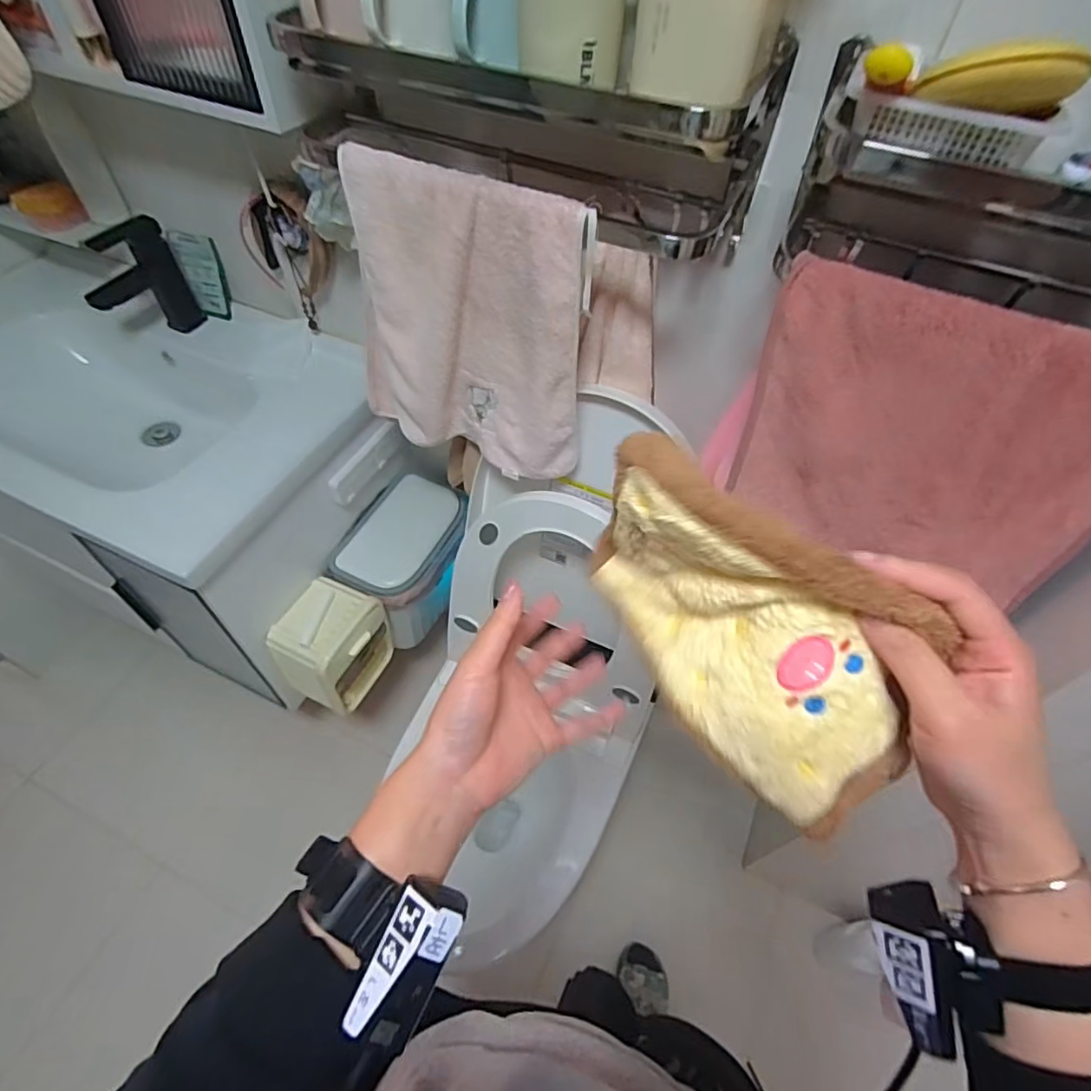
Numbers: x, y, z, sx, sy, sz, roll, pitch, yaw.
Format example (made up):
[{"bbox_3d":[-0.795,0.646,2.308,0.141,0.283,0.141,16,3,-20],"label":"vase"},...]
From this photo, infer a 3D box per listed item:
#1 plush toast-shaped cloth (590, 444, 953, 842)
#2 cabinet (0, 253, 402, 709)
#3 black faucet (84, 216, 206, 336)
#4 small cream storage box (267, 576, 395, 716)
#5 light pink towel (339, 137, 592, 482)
[{"bbox_3d":[0.109,0.037,0.305,0.079,0.129,0.180,-23,58,-19],"label":"plush toast-shaped cloth"},{"bbox_3d":[-0.682,-0.162,1.077,0.723,0.440,0.461,24,56,15],"label":"cabinet"},{"bbox_3d":[-0.678,-0.431,0.994,0.153,0.170,0.050,-35,62,-25],"label":"black faucet"},{"bbox_3d":[-0.363,0.180,1.047,0.132,0.198,0.163,22,55,13],"label":"small cream storage box"},{"bbox_3d":[-0.095,-0.240,0.697,0.288,0.340,0.064,27,57,16],"label":"light pink towel"}]

